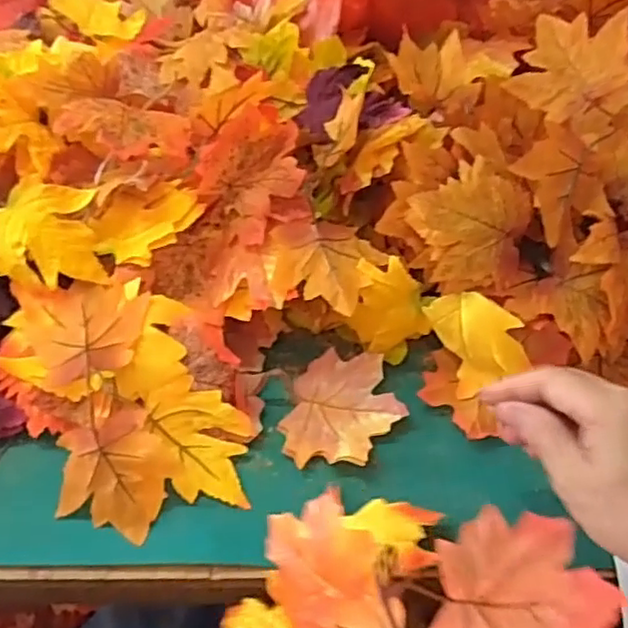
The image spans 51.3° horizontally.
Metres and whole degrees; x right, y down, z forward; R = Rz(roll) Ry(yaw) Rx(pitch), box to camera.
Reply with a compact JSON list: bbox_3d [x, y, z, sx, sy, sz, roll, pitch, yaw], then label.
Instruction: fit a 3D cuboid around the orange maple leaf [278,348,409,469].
[{"bbox_3d":[0.021,0.064,0.453,0.078,0.015,0.090,5,48,7],"label":"orange maple leaf"}]

